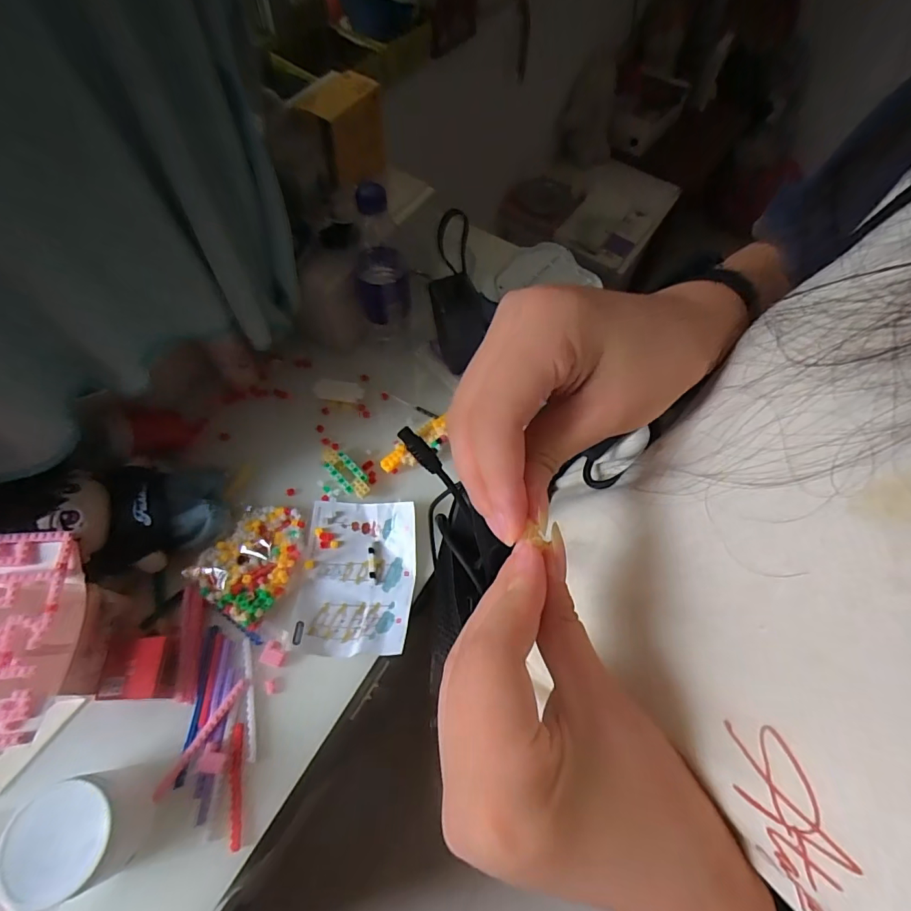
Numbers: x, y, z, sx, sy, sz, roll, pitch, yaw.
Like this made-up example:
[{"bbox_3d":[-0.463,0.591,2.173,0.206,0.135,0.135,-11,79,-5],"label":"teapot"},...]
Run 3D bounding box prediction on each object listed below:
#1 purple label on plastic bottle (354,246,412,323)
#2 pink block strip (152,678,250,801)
[{"bbox_3d":[-0.092,-0.220,0.608,0.065,0.074,0.062,-1,63,-4],"label":"purple label on plastic bottle"},{"bbox_3d":[-0.233,0.259,0.434,0.012,0.013,0.110,32,66,12],"label":"pink block strip"}]

